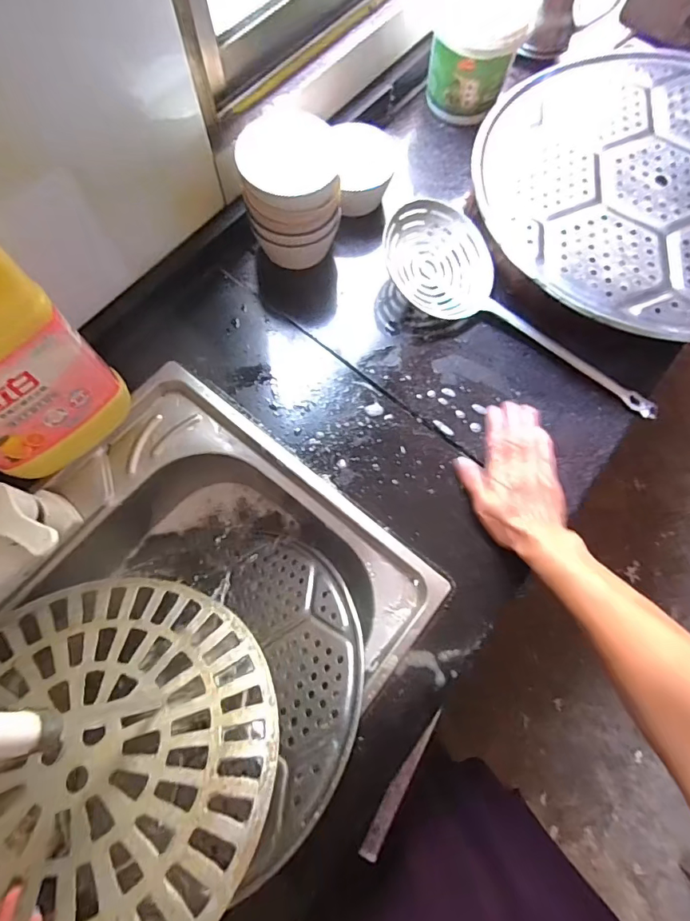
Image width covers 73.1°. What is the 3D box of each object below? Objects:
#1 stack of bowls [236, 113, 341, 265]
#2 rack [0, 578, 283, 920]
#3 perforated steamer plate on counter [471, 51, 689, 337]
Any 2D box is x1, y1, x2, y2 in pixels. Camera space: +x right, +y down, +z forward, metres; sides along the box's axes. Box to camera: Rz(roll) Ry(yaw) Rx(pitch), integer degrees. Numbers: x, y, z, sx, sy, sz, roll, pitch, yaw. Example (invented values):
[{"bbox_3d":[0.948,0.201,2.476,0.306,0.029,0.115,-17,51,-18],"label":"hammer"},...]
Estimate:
[{"bbox_3d":[-0.063,-0.318,0.550,0.108,0.121,0.109,-9,73,-5],"label":"stack of bowls"},{"bbox_3d":[-0.202,0.228,0.373,0.298,0.016,0.271,2,45,-2],"label":"rack"},{"bbox_3d":[0.370,-0.321,0.542,0.387,0.038,0.398,0,72,-1],"label":"perforated steamer plate on counter"}]

